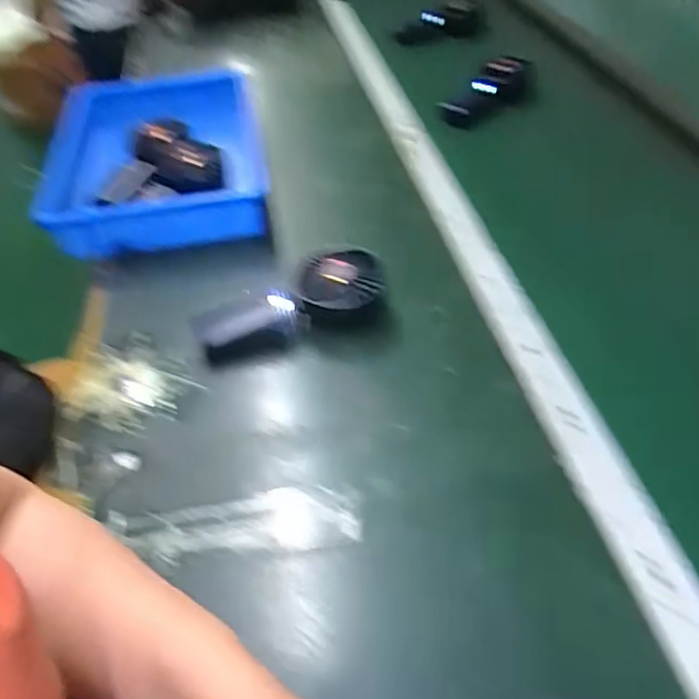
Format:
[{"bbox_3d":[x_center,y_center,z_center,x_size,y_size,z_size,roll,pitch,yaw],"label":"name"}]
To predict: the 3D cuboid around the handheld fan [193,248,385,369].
[{"bbox_3d":[-0.053,-0.037,0.561,0.175,0.054,0.090,-17,47,-15],"label":"handheld fan"}]

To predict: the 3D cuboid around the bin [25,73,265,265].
[{"bbox_3d":[-0.238,-0.251,0.779,0.241,0.072,0.383,-8,45,-7],"label":"bin"}]

